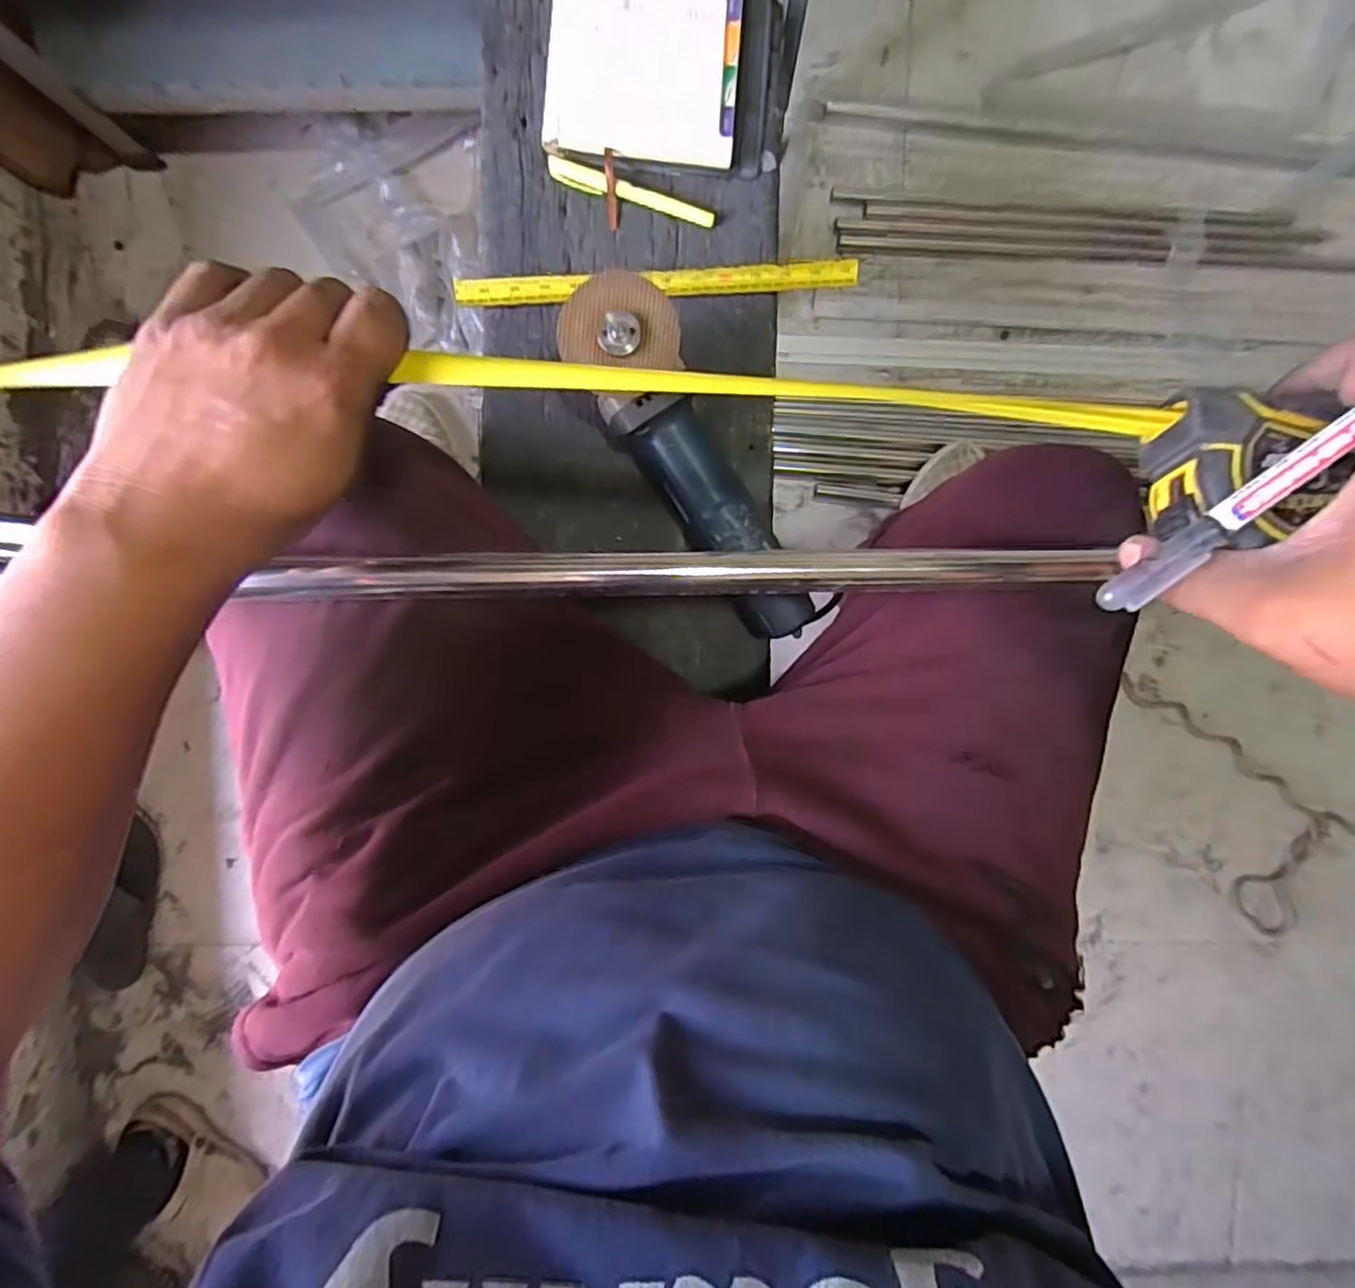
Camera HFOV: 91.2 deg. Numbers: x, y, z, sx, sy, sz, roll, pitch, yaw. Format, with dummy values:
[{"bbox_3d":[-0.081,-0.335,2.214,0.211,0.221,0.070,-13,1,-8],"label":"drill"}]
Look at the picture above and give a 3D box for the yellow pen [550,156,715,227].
[{"bbox_3d":[-0.037,-0.371,0.545,0.138,0.014,0.015,14,95,-2],"label":"yellow pen"}]

